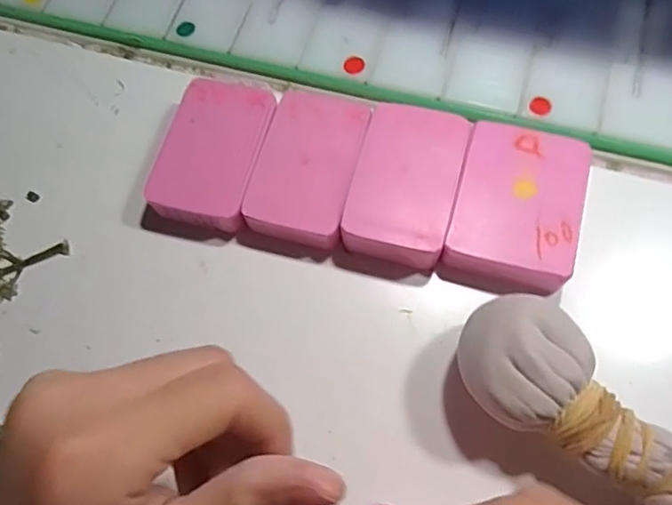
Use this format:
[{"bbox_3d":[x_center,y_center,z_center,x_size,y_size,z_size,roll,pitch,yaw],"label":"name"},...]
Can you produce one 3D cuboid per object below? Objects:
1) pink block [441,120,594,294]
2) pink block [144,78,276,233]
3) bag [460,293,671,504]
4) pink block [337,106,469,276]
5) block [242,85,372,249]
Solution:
[{"bbox_3d":[0.081,-0.021,0.254,0.053,0.016,0.071,15,71,8],"label":"pink block"},{"bbox_3d":[-0.058,-0.046,0.272,0.046,0.018,0.075,11,70,6],"label":"pink block"},{"bbox_3d":[0.110,0.083,0.200,0.050,0.047,0.164,-42,73,-13],"label":"bag"},{"bbox_3d":[0.032,-0.030,0.260,0.045,0.017,0.073,14,70,8],"label":"pink block"},{"bbox_3d":[-0.013,-0.039,0.267,0.044,0.017,0.074,13,70,7],"label":"block"}]

